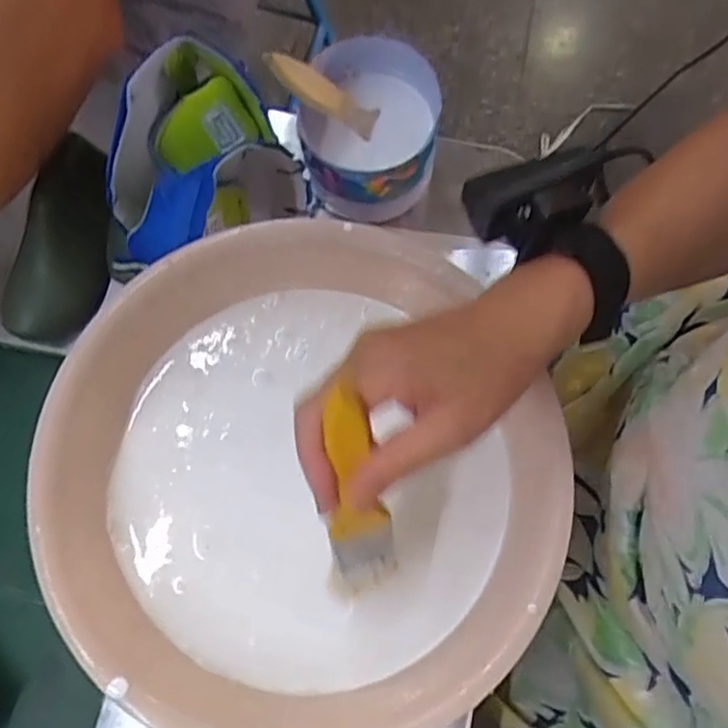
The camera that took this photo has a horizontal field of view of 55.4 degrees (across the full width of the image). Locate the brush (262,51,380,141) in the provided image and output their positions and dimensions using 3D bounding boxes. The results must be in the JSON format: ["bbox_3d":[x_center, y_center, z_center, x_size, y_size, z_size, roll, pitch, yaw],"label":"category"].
[{"bbox_3d":[-0.027,-0.190,0.492,0.026,0.104,0.022,-7,73,43],"label":"brush"}]

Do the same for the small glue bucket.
[{"bbox_3d":[0.003,-0.171,0.518,0.098,0.093,0.098,0,77,1],"label":"small glue bucket"}]

